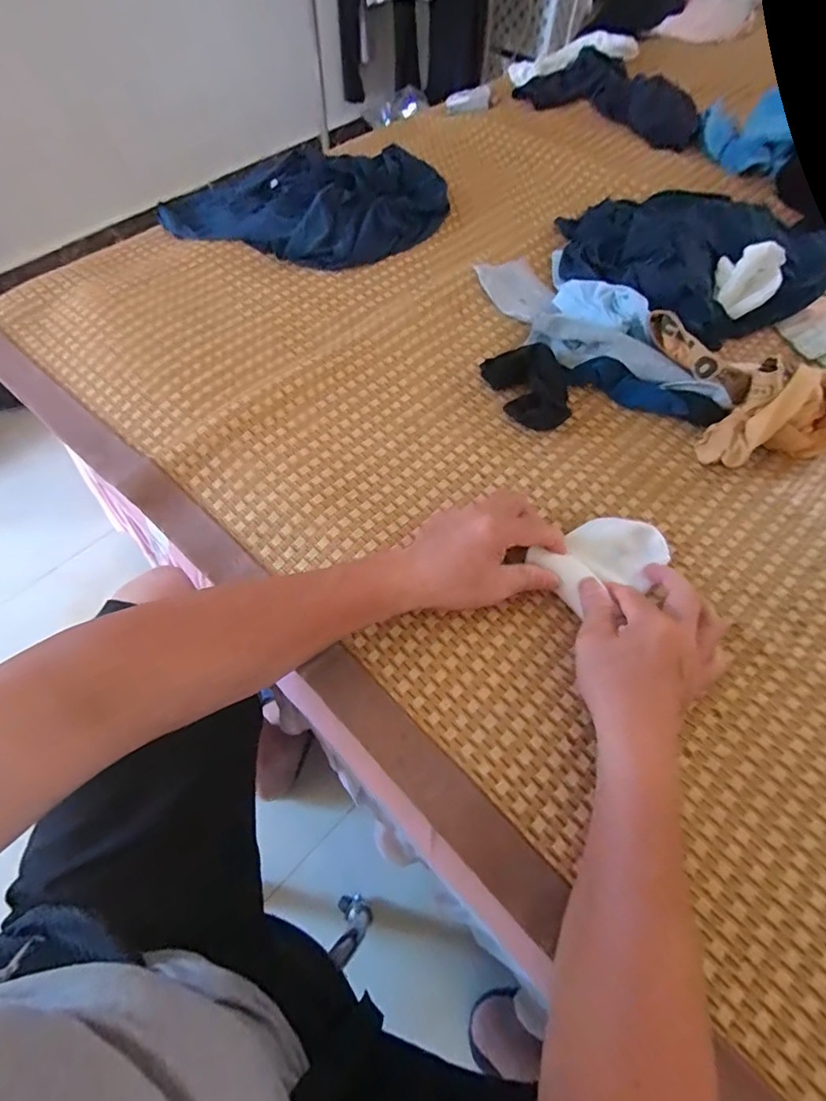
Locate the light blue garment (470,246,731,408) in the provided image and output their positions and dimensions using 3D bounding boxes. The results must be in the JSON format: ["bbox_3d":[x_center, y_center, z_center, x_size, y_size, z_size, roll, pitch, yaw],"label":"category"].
[{"bbox_3d":[0.201,-0.266,0.580,0.119,0.056,0.342,-24,66,-12],"label":"light blue garment"}]

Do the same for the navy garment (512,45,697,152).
[{"bbox_3d":[0.339,-0.792,0.866,0.177,0.043,0.308,-26,66,-13],"label":"navy garment"}]

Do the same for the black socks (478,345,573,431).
[{"bbox_3d":[0.129,-0.183,0.541,0.071,0.032,0.109,-22,65,-11],"label":"black socks"}]

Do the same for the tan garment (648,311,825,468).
[{"bbox_3d":[0.373,-0.188,0.531,0.181,0.077,0.186,-14,64,-8],"label":"tan garment"}]

